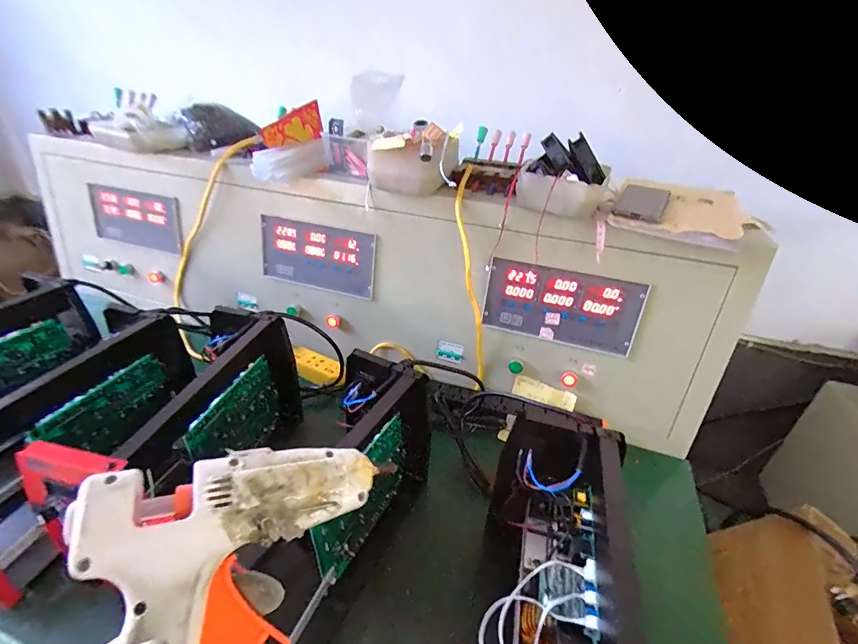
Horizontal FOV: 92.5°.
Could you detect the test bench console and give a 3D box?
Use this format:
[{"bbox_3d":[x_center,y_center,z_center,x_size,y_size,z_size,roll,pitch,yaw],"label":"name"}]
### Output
[{"bbox_3d":[-0.205,-0.133,0.914,1.534,0.383,0.227,11,33,13],"label":"test bench console"}]

